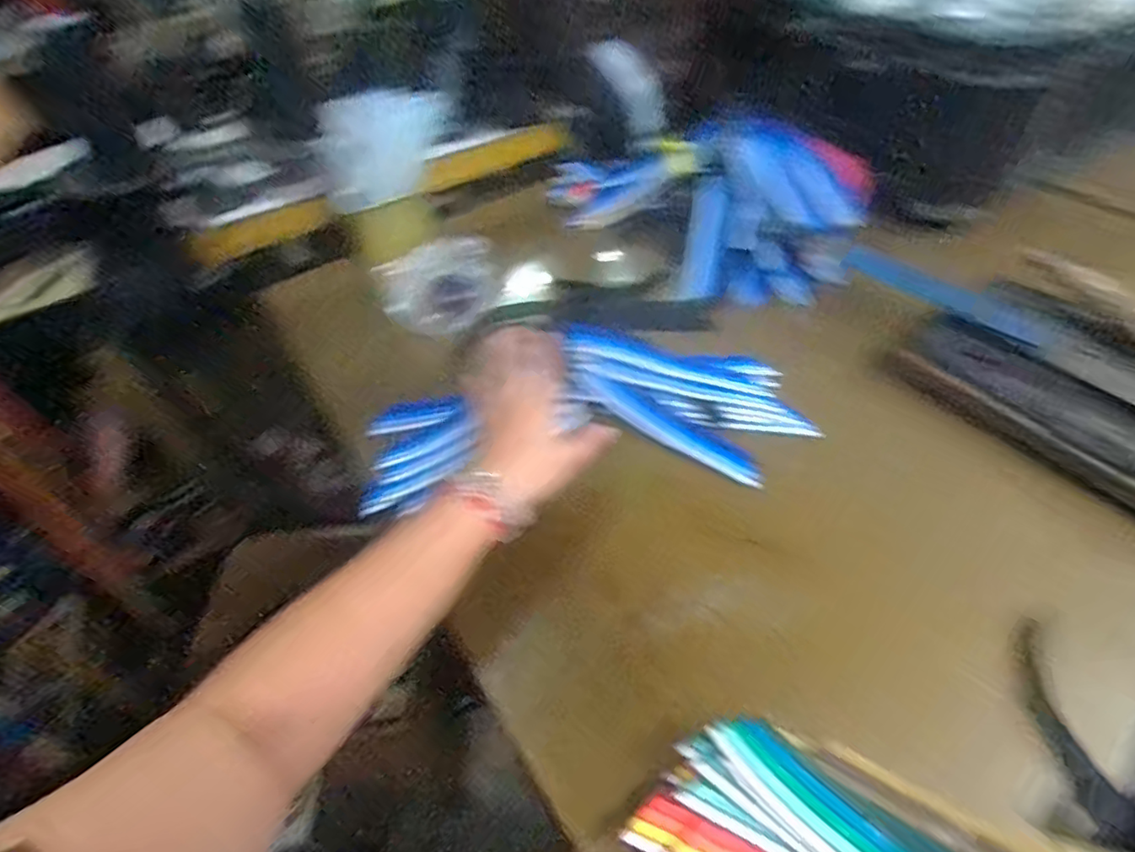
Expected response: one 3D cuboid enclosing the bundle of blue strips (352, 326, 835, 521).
[{"bbox_3d":[0.014,-0.011,0.565,0.377,0.086,0.157,-9,46,-2],"label":"bundle of blue strips"}]

